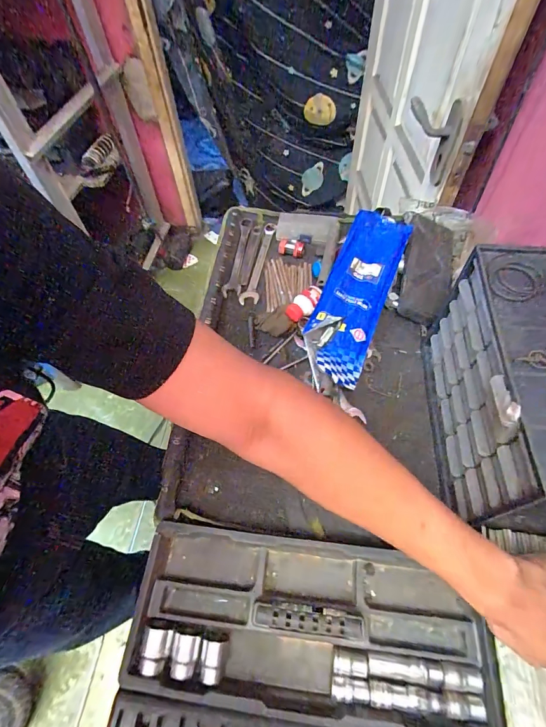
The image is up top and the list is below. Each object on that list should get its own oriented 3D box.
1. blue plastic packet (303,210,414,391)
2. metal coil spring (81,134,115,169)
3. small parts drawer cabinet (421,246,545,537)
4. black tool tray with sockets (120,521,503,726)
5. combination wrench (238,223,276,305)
[{"bbox_3d":[0.146,-0.127,0.632,0.106,0.021,0.345,24,72,1],"label":"blue plastic packet"},{"bbox_3d":[-0.669,-0.820,1.378,0.141,0.058,0.044,-40,63,5],"label":"metal coil spring"},{"bbox_3d":[0.289,0.043,0.435,0.129,0.208,0.285,7,59,6],"label":"small parts drawer cabinet"},{"bbox_3d":[0.037,0.289,0.402,0.387,0.038,0.164,6,59,6],"label":"black tool tray with sockets"},{"bbox_3d":[-0.028,-0.209,0.737,0.037,0.014,0.223,8,59,7],"label":"combination wrench"}]

